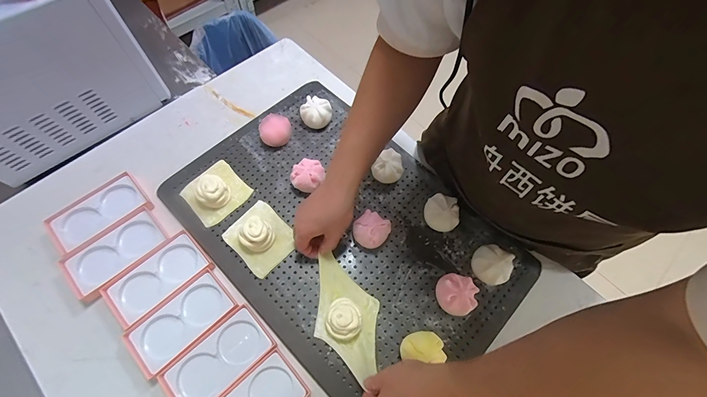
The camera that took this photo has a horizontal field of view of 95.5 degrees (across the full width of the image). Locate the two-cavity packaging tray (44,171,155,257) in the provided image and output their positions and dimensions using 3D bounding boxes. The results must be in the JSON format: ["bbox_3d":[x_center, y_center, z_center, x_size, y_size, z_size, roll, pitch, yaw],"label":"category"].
[{"bbox_3d":[-0.448,0.030,0.564,0.154,0.027,0.089,-38,72,-17],"label":"two-cavity packaging tray"}]

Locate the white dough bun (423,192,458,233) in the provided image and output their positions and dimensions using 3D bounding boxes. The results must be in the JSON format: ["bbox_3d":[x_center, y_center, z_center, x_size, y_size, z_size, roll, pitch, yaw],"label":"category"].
[{"bbox_3d":[0.156,0.028,0.579,0.058,0.045,0.065,-3,66,-3],"label":"white dough bun"}]

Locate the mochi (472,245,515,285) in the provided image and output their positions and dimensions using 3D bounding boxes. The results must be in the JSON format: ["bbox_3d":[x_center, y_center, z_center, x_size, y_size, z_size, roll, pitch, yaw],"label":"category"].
[{"bbox_3d":[0.232,0.113,0.543,0.059,0.050,0.060,1,66,-2],"label":"mochi"}]

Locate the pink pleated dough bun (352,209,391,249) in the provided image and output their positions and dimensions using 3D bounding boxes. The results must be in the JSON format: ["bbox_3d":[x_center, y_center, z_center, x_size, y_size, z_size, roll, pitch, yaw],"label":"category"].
[{"bbox_3d":[0.028,0.057,0.550,0.056,0.045,0.058,1,66,-2],"label":"pink pleated dough bun"}]

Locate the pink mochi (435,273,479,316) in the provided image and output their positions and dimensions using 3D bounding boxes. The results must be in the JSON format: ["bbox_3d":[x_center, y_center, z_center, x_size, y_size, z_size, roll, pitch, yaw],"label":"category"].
[{"bbox_3d":[0.165,0.158,0.520,0.060,0.046,0.061,1,66,-2],"label":"pink mochi"}]

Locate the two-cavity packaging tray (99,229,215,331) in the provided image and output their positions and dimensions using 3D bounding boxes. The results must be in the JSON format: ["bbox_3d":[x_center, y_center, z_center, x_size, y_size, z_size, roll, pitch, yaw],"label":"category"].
[{"bbox_3d":[-0.317,0.130,0.522,0.152,0.024,0.083,-39,72,-17],"label":"two-cavity packaging tray"}]

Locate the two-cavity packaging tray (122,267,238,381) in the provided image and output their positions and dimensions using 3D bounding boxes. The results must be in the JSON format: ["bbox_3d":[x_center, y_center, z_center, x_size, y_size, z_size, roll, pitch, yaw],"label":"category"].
[{"bbox_3d":[-0.263,0.189,0.497,0.146,0.024,0.084,-41,73,-18],"label":"two-cavity packaging tray"}]

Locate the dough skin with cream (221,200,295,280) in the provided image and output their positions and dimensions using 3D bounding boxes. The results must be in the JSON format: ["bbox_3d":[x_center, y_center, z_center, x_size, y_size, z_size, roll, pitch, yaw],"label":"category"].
[{"bbox_3d":[-0.160,0.060,0.542,0.111,0.047,0.093,42,71,16],"label":"dough skin with cream"}]

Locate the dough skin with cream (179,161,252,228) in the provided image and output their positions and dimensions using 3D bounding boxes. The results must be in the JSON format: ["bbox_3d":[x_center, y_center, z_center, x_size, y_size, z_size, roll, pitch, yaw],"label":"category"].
[{"bbox_3d":[-0.253,-0.020,0.575,0.101,0.042,0.100,42,71,16],"label":"dough skin with cream"}]

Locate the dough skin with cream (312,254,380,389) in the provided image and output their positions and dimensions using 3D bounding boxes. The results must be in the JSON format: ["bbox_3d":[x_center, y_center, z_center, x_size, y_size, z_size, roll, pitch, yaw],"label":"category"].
[{"bbox_3d":[-0.010,0.177,0.495,0.093,0.043,0.170,2,66,-1],"label":"dough skin with cream"}]

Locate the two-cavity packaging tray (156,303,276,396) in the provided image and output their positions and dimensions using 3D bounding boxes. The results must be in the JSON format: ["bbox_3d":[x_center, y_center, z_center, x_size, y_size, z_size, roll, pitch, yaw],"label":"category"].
[{"bbox_3d":[-0.200,0.240,0.477,0.147,0.021,0.081,-40,73,-18],"label":"two-cavity packaging tray"}]

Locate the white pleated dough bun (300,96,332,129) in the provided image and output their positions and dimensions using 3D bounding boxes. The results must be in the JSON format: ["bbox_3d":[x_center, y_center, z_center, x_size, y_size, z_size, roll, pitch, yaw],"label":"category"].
[{"bbox_3d":[-0.076,-0.174,0.658,0.061,0.042,0.059,1,66,-2],"label":"white pleated dough bun"}]

